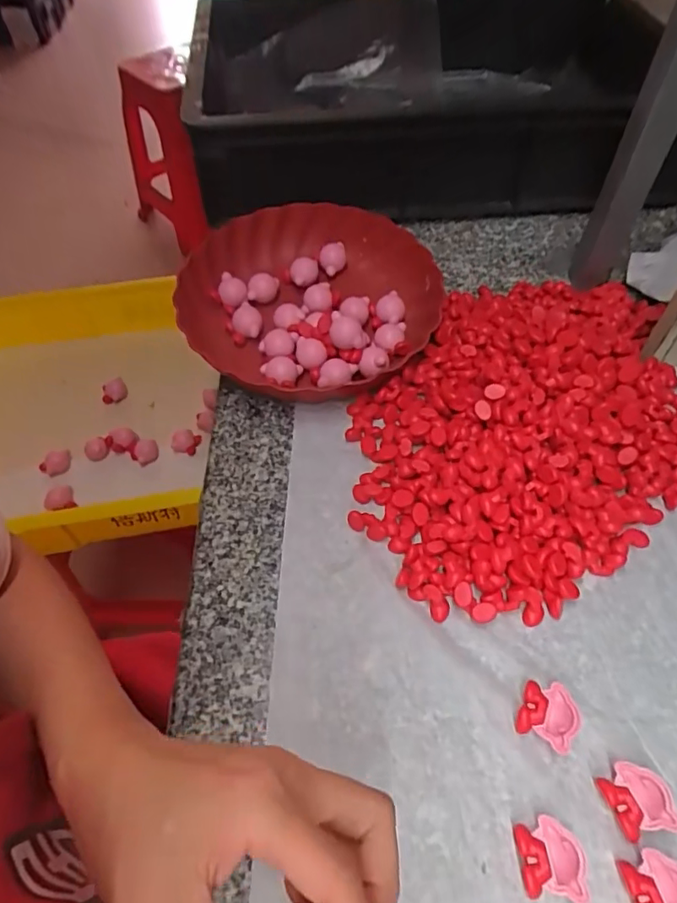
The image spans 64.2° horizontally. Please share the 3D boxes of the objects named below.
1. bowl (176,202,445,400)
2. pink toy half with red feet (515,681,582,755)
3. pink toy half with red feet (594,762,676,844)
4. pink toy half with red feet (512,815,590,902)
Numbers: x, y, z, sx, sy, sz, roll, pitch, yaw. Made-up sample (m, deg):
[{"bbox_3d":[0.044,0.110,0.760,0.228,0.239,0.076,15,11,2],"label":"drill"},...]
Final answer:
[{"bbox_3d":[-0.026,-0.144,0.524,0.238,0.054,0.238,-4,55,-2],"label":"bowl"},{"bbox_3d":[0.128,0.162,0.332,0.033,0.017,0.034,26,59,18],"label":"pink toy half with red feet"},{"bbox_3d":[0.170,0.197,0.306,0.032,0.018,0.035,-20,57,-13],"label":"pink toy half with red feet"},{"bbox_3d":[0.114,0.219,0.291,0.032,0.016,0.035,3,55,3],"label":"pink toy half with red feet"}]

